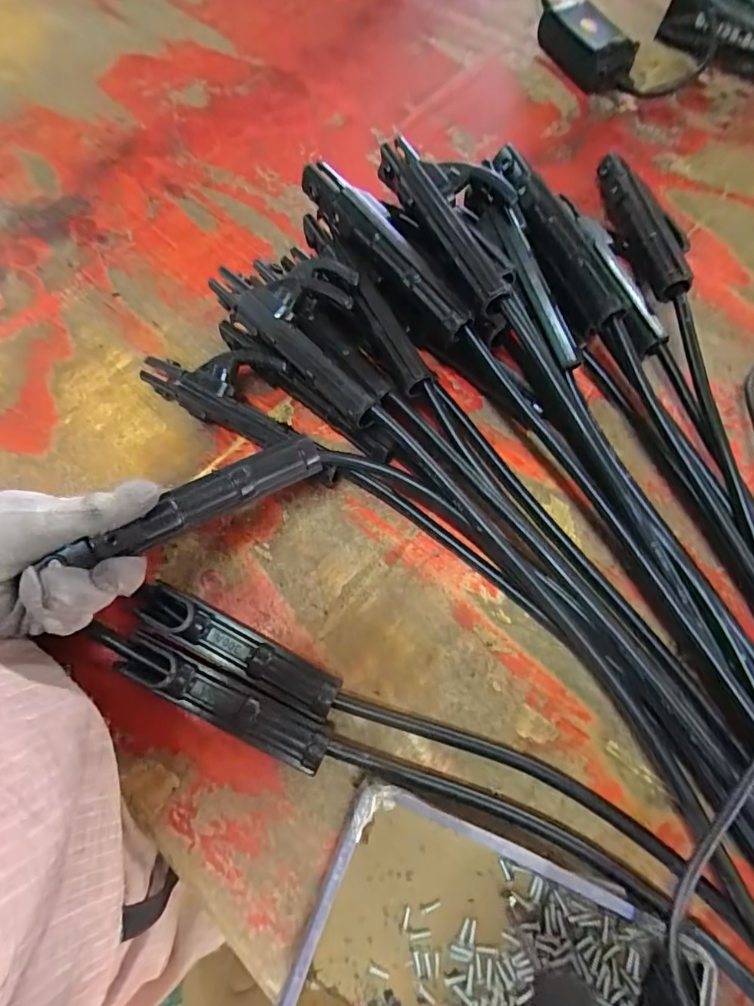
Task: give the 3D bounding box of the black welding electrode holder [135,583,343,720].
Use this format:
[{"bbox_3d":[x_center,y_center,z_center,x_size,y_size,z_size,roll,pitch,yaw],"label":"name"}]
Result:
[{"bbox_3d":[-0.100,0.103,0.340,0.156,0.032,0.029,25,70,9],"label":"black welding electrode holder"}]

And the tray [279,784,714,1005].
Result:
[{"bbox_3d":[0.065,0.260,0.268,0.205,0.053,0.134,21,70,8],"label":"tray"}]

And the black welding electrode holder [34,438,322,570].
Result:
[{"bbox_3d":[-0.117,-0.001,0.321,0.169,0.020,0.025,-28,71,-22],"label":"black welding electrode holder"}]

